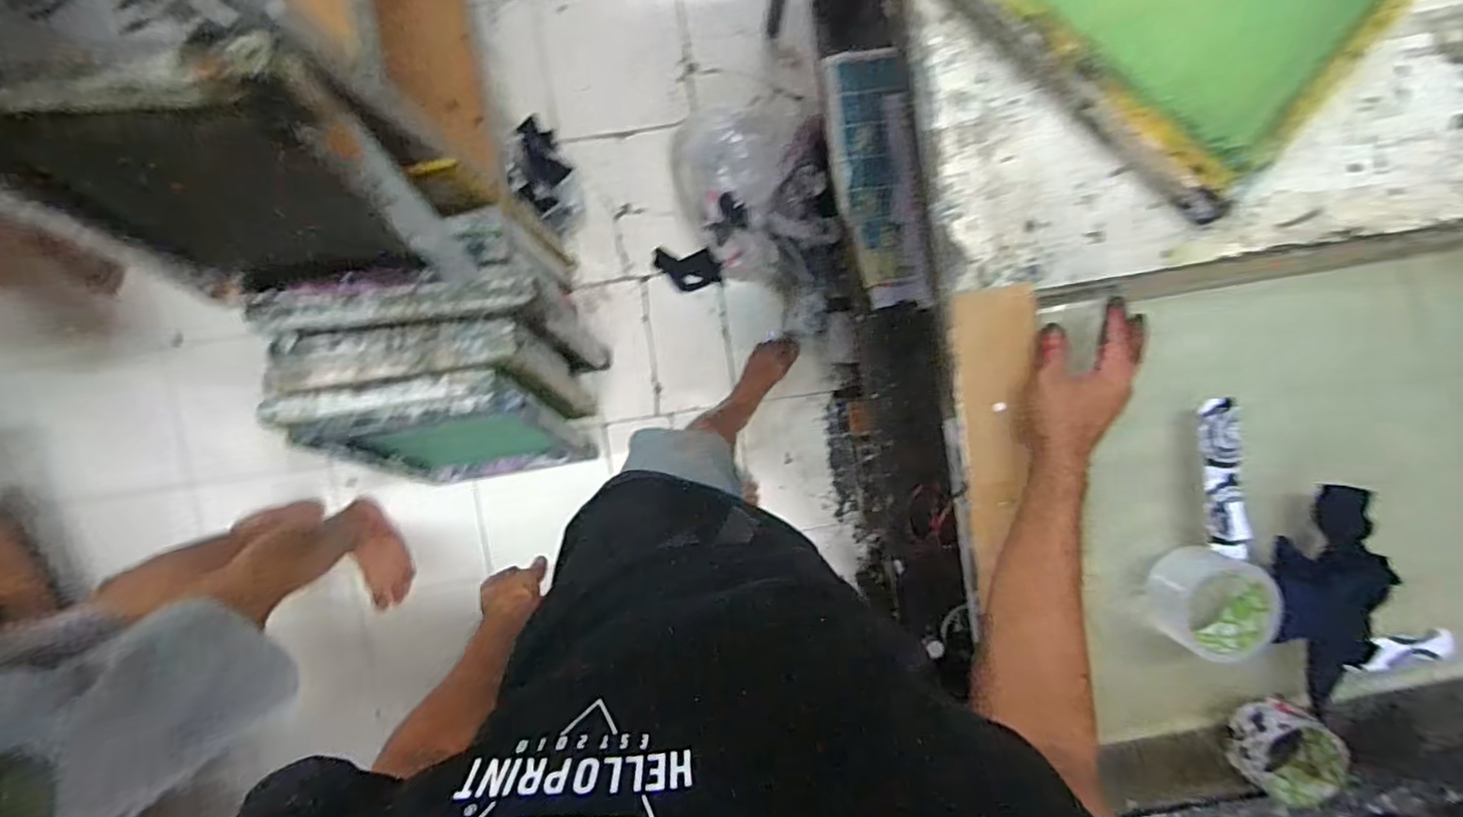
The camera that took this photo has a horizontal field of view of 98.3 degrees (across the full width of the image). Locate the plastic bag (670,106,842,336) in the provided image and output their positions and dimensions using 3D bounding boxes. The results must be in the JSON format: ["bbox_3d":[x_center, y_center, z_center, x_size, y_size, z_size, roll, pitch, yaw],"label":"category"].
[{"bbox_3d":[0.041,-0.373,1.235,0.256,0.311,0.458,-10,95,-1],"label":"plastic bag"}]

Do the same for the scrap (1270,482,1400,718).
[{"bbox_3d":[0.578,0.190,0.627,0.116,0.038,0.223,-2,95,-2],"label":"scrap"}]

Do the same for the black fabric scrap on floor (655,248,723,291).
[{"bbox_3d":[-0.094,-0.303,1.381,0.139,0.041,0.083,-3,95,-2],"label":"black fabric scrap on floor"}]

